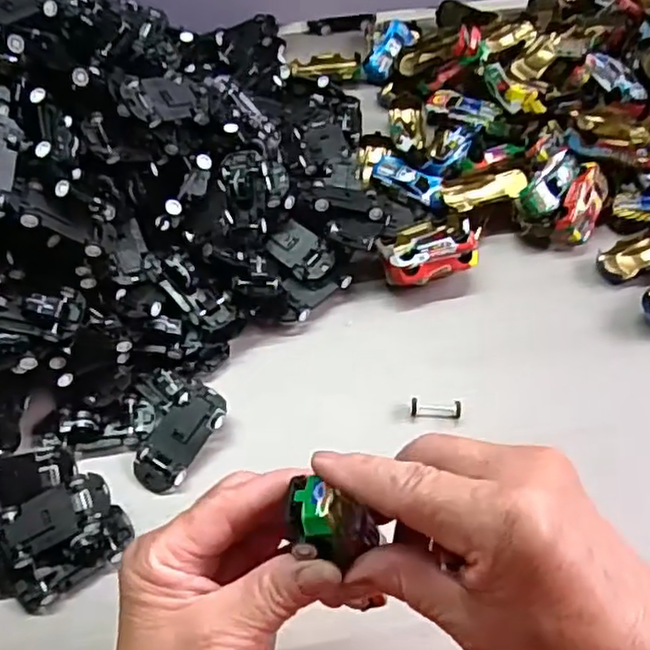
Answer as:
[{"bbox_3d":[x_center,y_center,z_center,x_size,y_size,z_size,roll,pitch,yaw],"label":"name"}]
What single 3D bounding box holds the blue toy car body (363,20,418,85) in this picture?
[{"bbox_3d":[0.059,-0.244,0.599,0.028,0.015,0.067,26,72,17],"label":"blue toy car body"}]

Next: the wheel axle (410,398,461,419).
[{"bbox_3d":[0.068,0.051,0.412,0.030,0.012,0.010,3,55,2],"label":"wheel axle"}]

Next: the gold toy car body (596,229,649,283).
[{"bbox_3d":[0.223,-0.049,0.475,0.060,0.014,0.033,-22,58,-14],"label":"gold toy car body"}]

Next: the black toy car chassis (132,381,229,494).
[{"bbox_3d":[-0.085,0.066,0.399,0.033,0.009,0.065,25,72,22],"label":"black toy car chassis"}]

